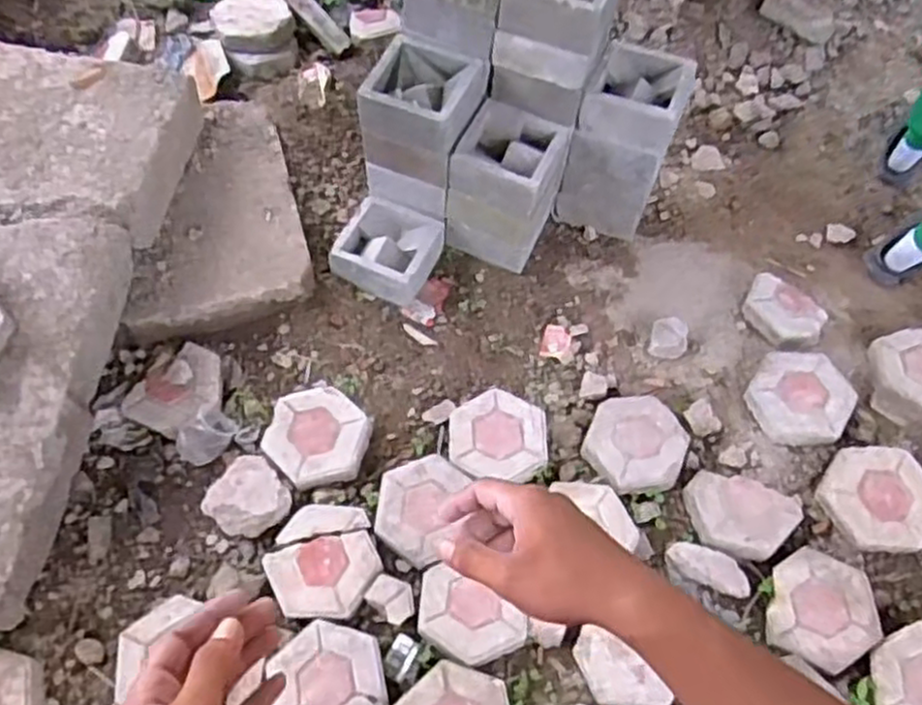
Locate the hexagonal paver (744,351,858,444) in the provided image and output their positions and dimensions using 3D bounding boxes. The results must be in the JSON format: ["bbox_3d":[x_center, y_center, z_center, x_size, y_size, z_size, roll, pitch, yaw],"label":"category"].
[{"bbox_3d":[0.720,0.095,1.629,0.208,0.046,0.203,3,69,12],"label":"hexagonal paver"}]

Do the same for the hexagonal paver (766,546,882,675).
[{"bbox_3d":[0.673,0.472,1.415,0.192,0.040,0.211,13,61,6],"label":"hexagonal paver"}]

